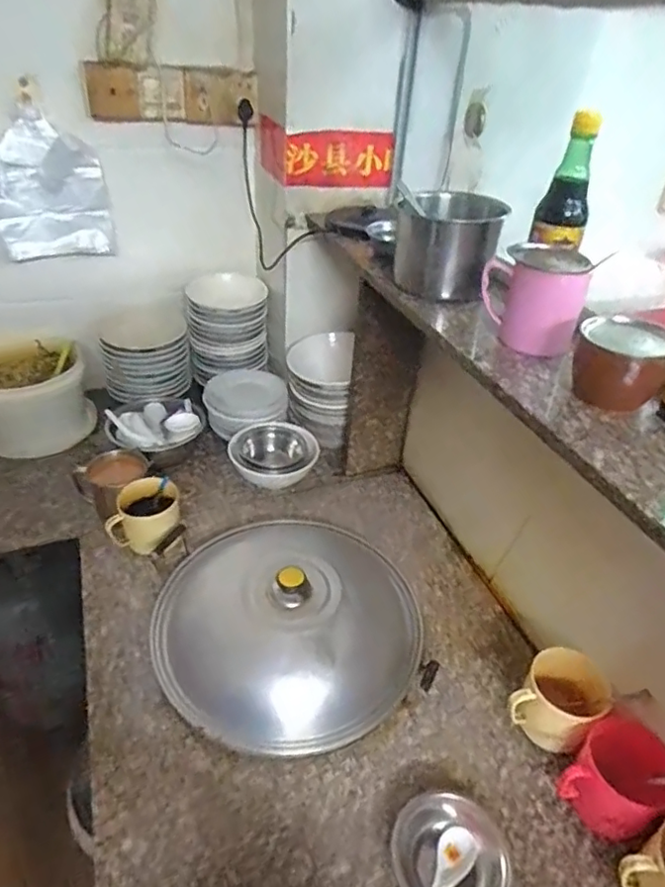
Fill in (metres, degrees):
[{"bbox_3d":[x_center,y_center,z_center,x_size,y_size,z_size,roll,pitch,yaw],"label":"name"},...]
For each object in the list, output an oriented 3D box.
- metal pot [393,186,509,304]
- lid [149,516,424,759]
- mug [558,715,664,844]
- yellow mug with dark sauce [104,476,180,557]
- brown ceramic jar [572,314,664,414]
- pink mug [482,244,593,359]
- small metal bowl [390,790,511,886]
[{"bbox_3d":[0.156,-0.273,0.792,0.136,0.122,0.124,7,37,4],"label":"metal pot"},{"bbox_3d":[-0.060,0.244,0.840,0.363,0.108,0.364,3,37,-2],"label":"lid"},{"bbox_3d":[0.330,0.394,0.668,0.097,0.110,0.094,-28,47,-36],"label":"mug"},{"bbox_3d":[-0.314,0.131,0.978,0.110,0.115,0.090,-5,37,-12],"label":"yellow mug with dark sauce"},{"bbox_3d":[0.294,-0.082,0.589,0.089,0.076,0.071,20,39,20],"label":"brown ceramic jar"},{"bbox_3d":[0.233,-0.174,0.678,0.110,0.102,0.097,14,38,12],"label":"pink mug"},{"bbox_3d":[0.128,0.445,0.622,0.108,0.059,0.124,-11,39,-20],"label":"small metal bowl"}]

